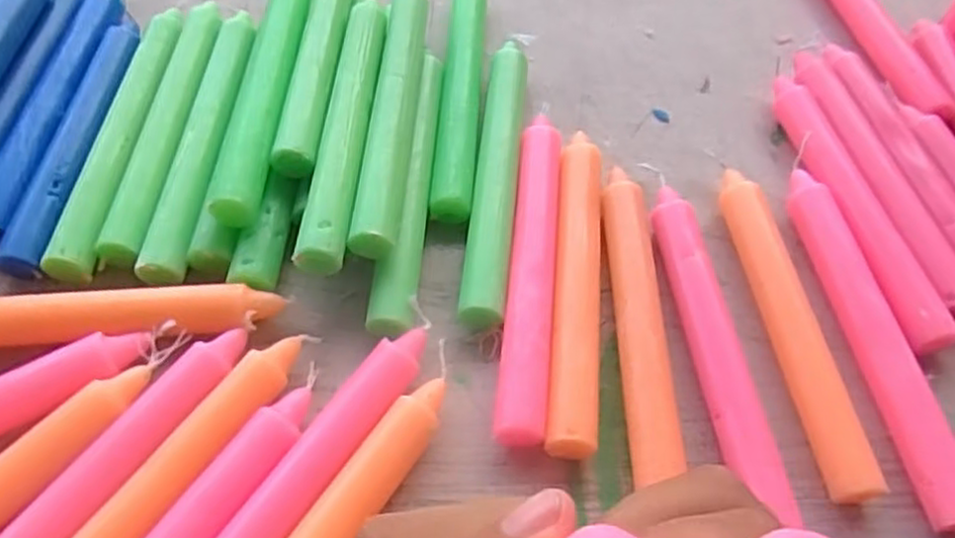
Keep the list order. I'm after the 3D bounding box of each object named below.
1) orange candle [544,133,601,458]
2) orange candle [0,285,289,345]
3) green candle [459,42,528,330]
[{"bbox_3d":[0.042,0.006,0.312,0.019,0.023,0.153,7,58,0],"label":"orange candle"},{"bbox_3d":[-0.159,0.018,0.281,0.158,0.011,0.015,-5,58,-7],"label":"orange candle"},{"bbox_3d":[0.009,-0.046,0.345,0.019,0.018,0.163,7,58,0],"label":"green candle"}]

